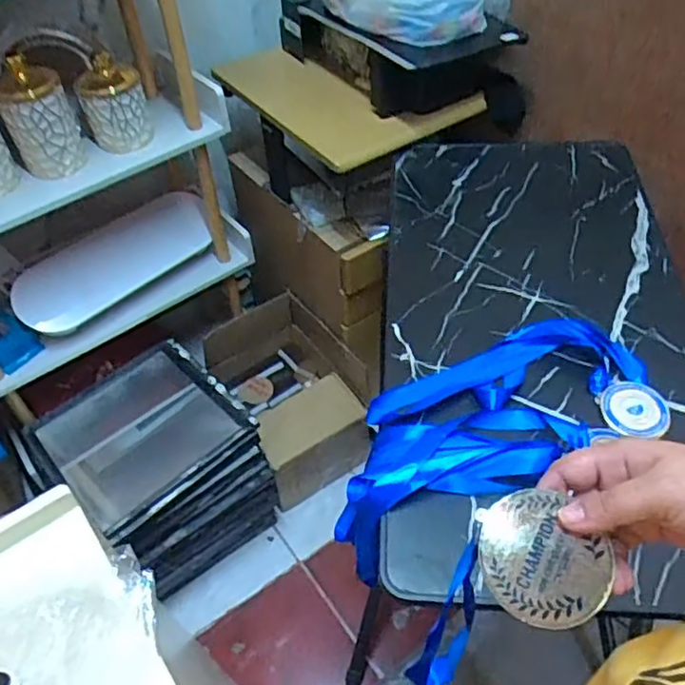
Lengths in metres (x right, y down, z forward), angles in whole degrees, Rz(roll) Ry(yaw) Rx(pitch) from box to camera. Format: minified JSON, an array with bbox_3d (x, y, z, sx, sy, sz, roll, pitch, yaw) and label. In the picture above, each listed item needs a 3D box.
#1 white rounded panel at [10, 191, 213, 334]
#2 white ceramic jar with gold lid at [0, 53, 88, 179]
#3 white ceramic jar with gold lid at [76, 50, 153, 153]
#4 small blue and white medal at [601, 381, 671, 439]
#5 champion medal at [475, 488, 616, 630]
[{"bbox_3d":[-0.509,-0.176,1.450,0.442,0.160,0.104,-31,53,-21],"label":"white rounded panel"},{"bbox_3d":[-0.516,-0.382,1.091,0.108,0.166,0.099,-24,51,-16],"label":"white ceramic jar with gold lid"},{"bbox_3d":[-0.406,-0.426,1.144,0.109,0.139,0.090,-18,49,-12],"label":"white ceramic jar with gold lid"},{"bbox_3d":[0.332,0.074,0.729,0.070,0.007,0.070,-2,48,3],"label":"small blue and white medal"},{"bbox_3d":[0.112,0.124,0.370,0.065,0.004,0.076,-40,69,-15],"label":"champion medal"}]

